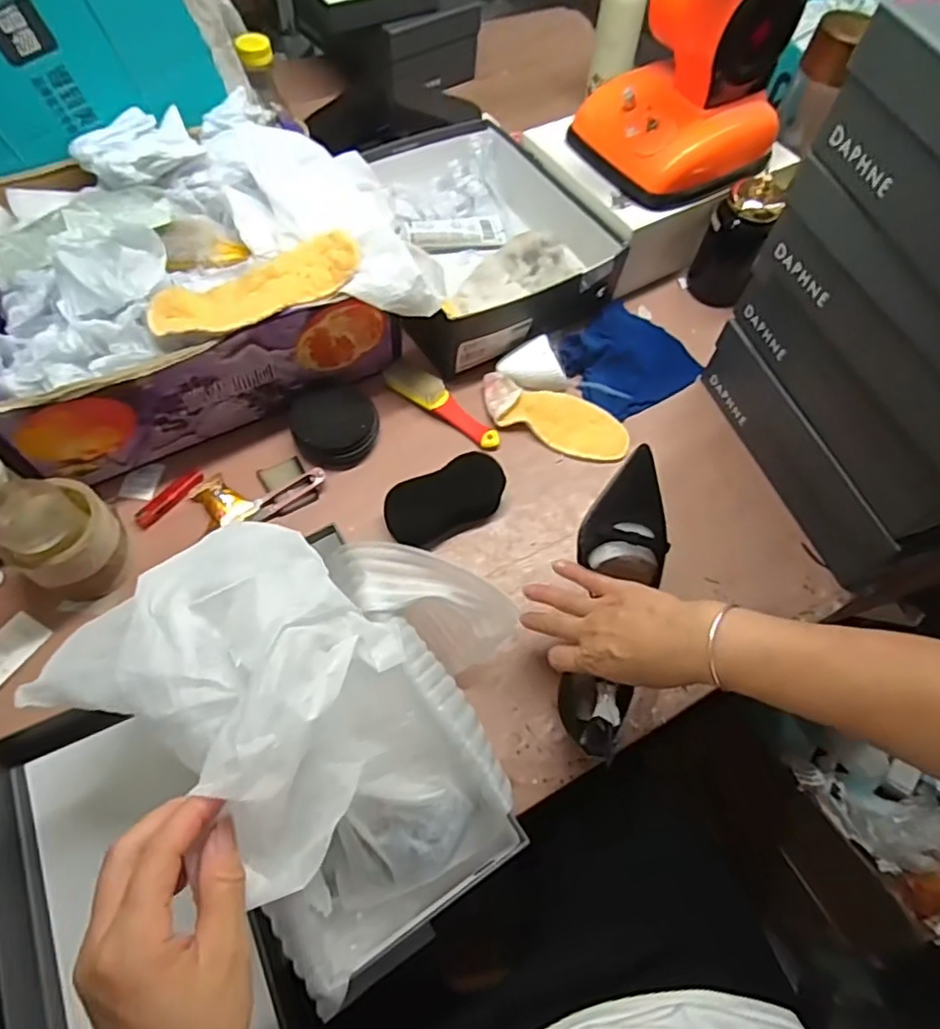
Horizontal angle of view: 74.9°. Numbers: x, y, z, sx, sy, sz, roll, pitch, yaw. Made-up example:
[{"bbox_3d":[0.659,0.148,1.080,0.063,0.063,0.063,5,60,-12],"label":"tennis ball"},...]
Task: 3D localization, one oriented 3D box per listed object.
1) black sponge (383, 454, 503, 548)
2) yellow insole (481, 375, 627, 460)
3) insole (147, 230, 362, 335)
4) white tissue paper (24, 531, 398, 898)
[{"bbox_3d":[-0.026,-0.019,0.639,0.124,0.033,0.058,-22,66,-15],"label":"black sponge"},{"bbox_3d":[0.095,-0.111,0.699,0.176,0.011,0.065,20,63,7],"label":"yellow insole"},{"bbox_3d":[-0.196,-0.212,0.575,0.199,0.021,0.065,-24,66,-16],"label":"insole"},{"bbox_3d":[-0.130,0.086,0.357,0.179,0.075,0.168,27,63,10],"label":"white tissue paper"}]

